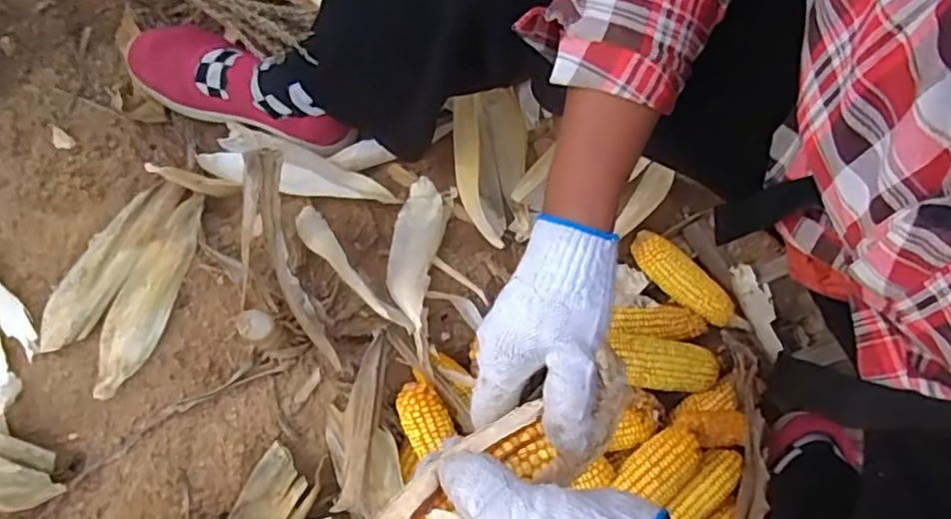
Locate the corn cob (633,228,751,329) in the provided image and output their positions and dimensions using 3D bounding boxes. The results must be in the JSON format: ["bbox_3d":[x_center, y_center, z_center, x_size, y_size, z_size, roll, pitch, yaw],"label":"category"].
[{"bbox_3d":[0.242,0.027,0.733,0.153,0.036,0.041,39,80,9],"label":"corn cob"}]

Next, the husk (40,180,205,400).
[{"bbox_3d":[-0.358,0.023,0.683,0.114,0.042,0.221,29,79,7],"label":"husk"}]

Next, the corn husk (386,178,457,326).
[{"bbox_3d":[-0.064,-0.013,0.700,0.055,0.029,0.174,6,55,3],"label":"corn husk"}]

